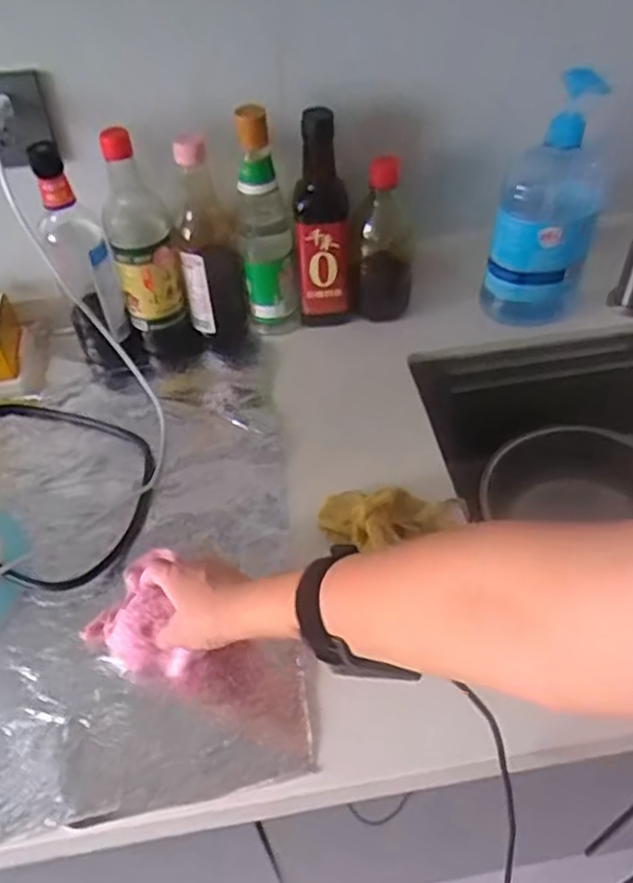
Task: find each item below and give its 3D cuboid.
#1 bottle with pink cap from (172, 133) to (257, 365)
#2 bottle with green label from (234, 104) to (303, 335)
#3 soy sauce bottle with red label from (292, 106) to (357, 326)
[{"bbox_3d":[-0.117,-0.208,0.795,0.071,0.272,0.091,-9,49,-6],"label":"bottle with pink cap"},{"bbox_3d":[-0.053,-0.235,0.784,0.059,0.264,0.061,-5,49,-3],"label":"bottle with green label"},{"bbox_3d":[0.012,-0.246,0.794,0.064,0.250,0.055,5,49,6],"label":"soy sauce bottle with red label"}]

